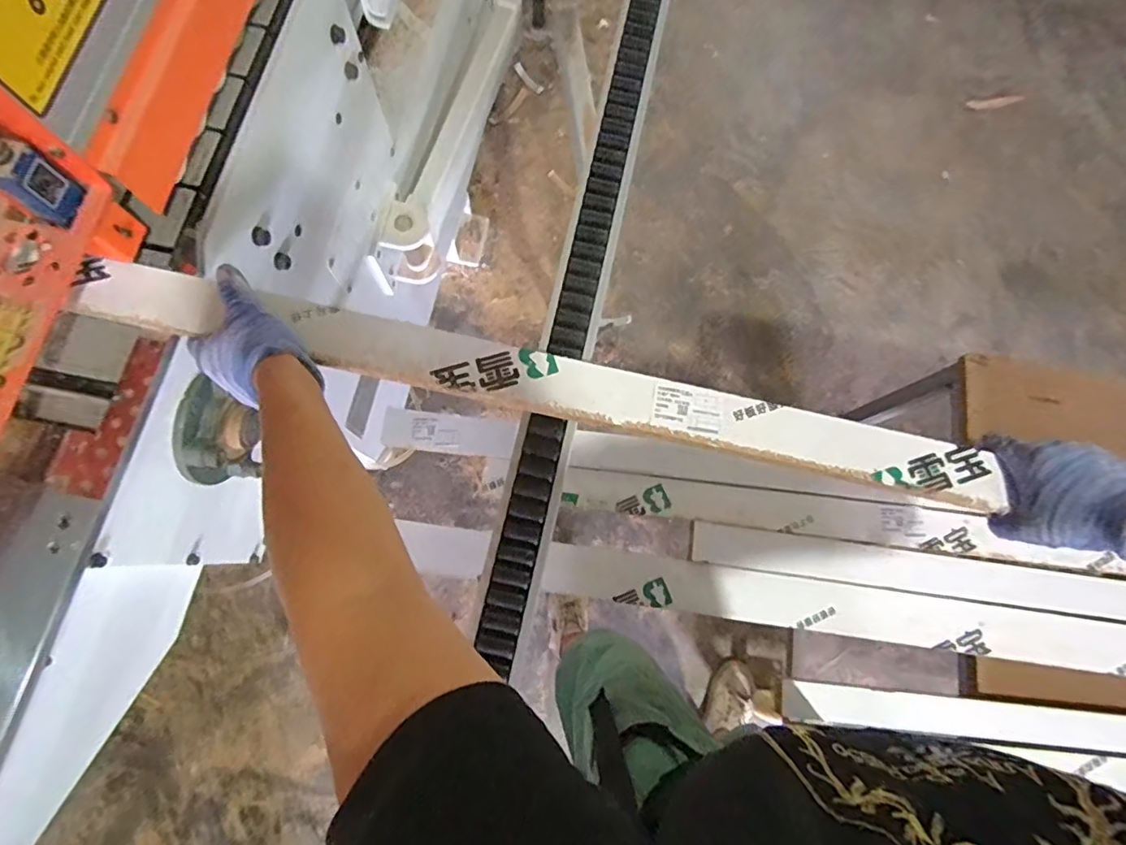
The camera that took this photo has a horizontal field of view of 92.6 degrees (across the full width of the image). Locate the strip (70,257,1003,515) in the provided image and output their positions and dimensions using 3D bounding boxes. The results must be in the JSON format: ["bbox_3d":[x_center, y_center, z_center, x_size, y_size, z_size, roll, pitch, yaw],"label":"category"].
[{"bbox_3d":[-0.016,-0.033,0.462,0.783,0.013,0.055,12,80,-1],"label":"strip"}]

